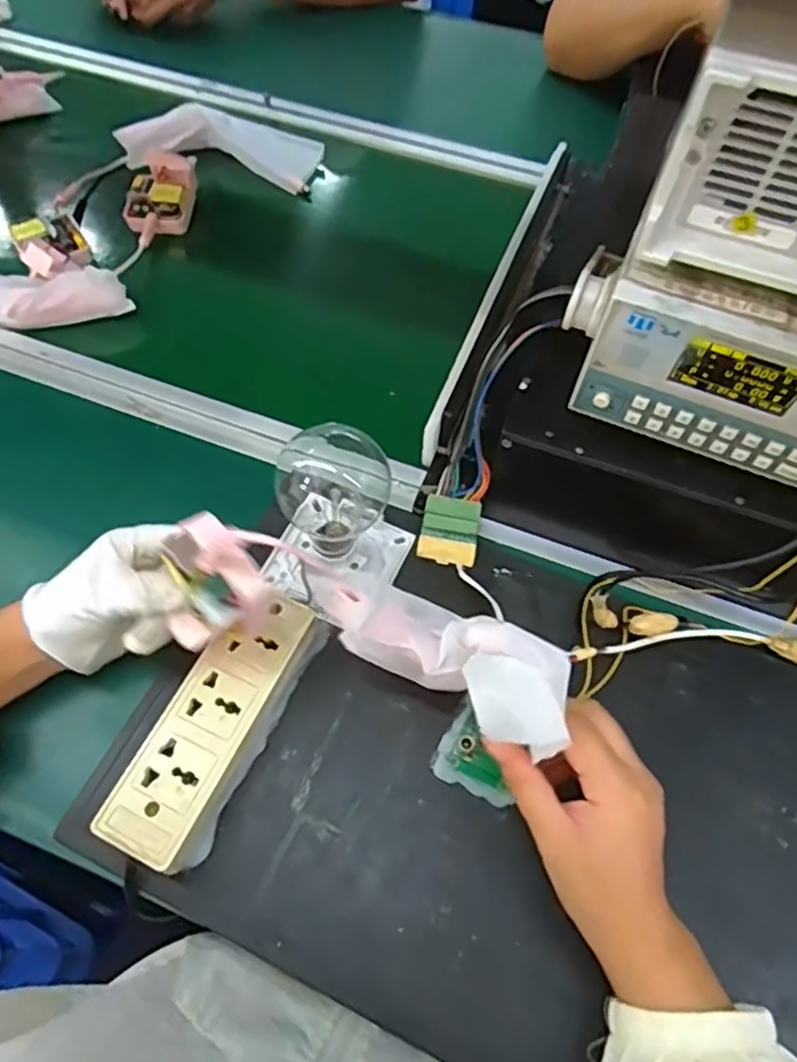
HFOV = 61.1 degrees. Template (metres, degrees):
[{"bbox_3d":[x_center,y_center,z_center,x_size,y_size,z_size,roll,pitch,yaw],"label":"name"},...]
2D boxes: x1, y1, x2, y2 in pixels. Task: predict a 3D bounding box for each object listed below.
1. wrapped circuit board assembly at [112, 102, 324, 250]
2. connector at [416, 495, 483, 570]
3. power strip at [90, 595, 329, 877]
[{"bbox_3d":[-0.181,-0.378,0.710,0.206,0.054,0.170,-14,59,-6],"label":"wrapped circuit board assembly"},{"bbox_3d":[0.037,0.000,0.488,0.041,0.008,0.047,10,98,1],"label":"connector"},{"bbox_3d":[-0.109,0.118,0.415,0.055,0.036,0.164,22,62,15],"label":"power strip"}]

